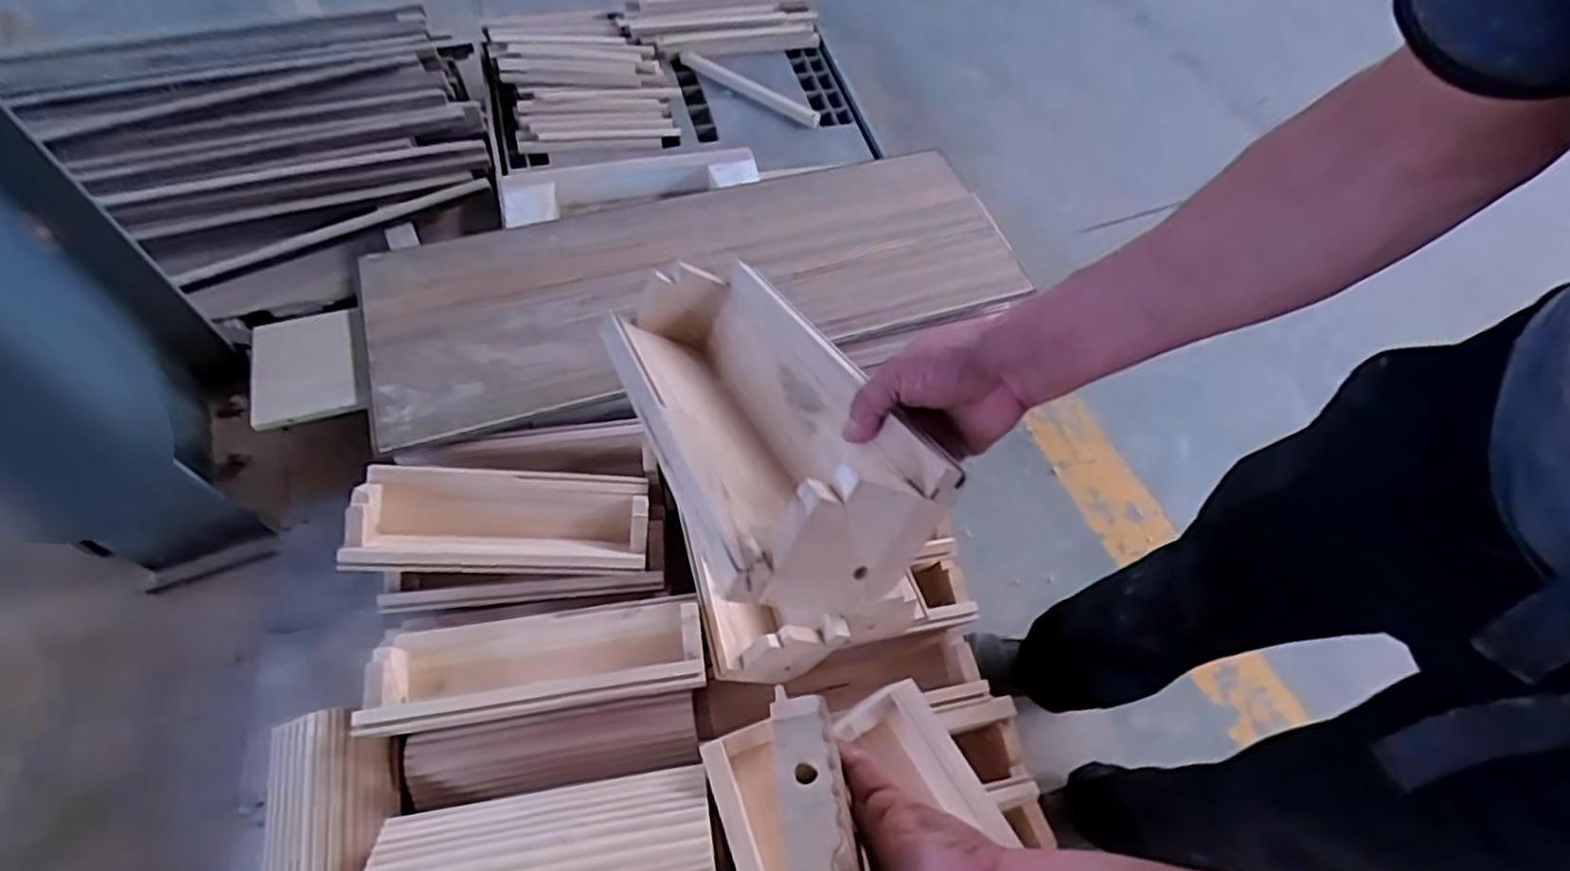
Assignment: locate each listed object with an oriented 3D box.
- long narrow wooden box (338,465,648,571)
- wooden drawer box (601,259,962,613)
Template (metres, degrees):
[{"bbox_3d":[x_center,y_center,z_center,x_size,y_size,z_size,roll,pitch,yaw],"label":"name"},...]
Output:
[{"bbox_3d":[-0.374,0.114,0.978,0.368,0.063,0.150,3,58,-18],"label":"long narrow wooden box"},{"bbox_3d":[-0.035,-0.031,0.558,0.150,0.078,0.362,-17,38,-14],"label":"wooden drawer box"}]

